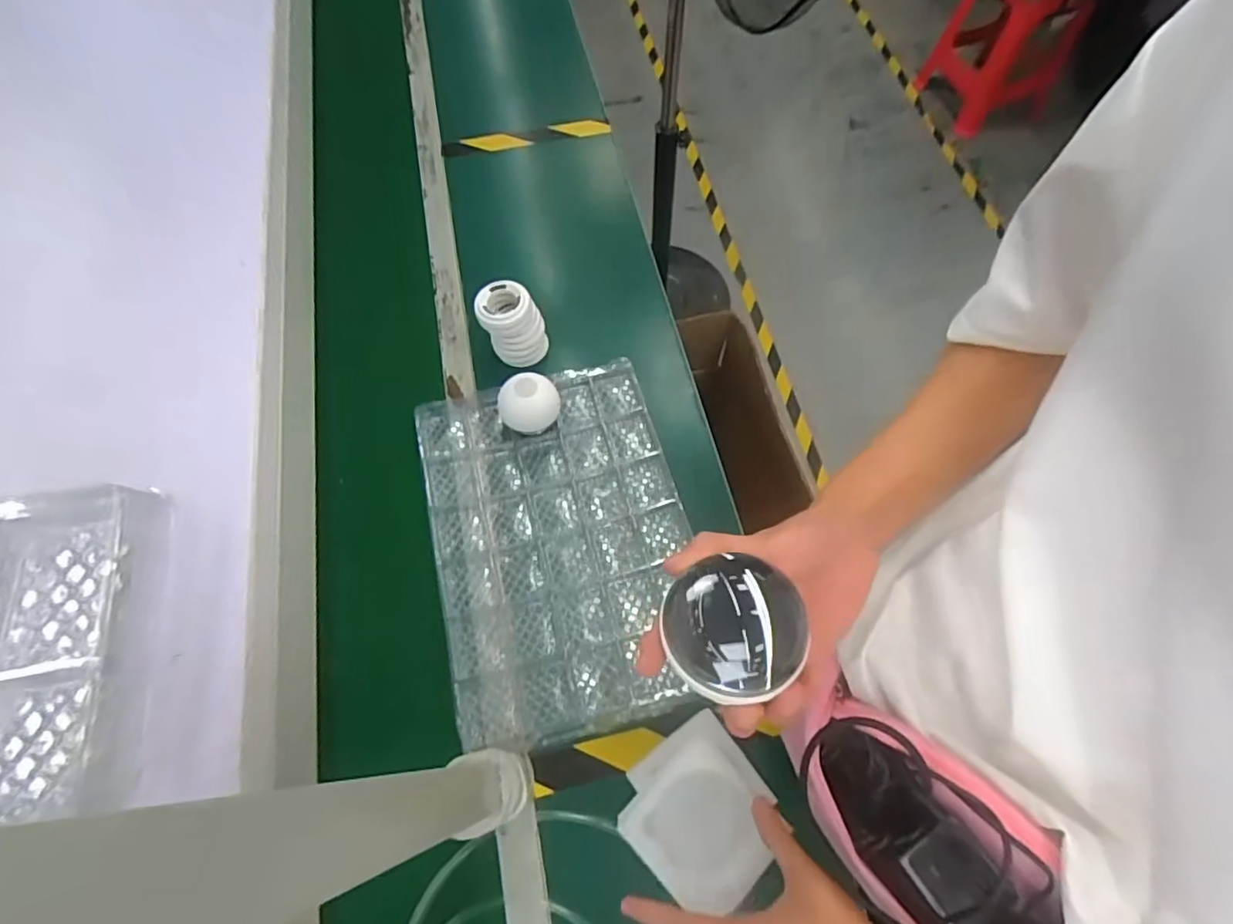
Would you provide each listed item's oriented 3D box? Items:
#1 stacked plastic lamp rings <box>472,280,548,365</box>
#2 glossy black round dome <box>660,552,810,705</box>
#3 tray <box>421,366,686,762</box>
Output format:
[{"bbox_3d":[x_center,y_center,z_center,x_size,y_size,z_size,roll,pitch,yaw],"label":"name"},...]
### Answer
[{"bbox_3d":[-0.143,-0.190,0.837,0.084,0.102,0.065,-17,66,-7],"label":"stacked plastic lamp rings"},{"bbox_3d":[0.063,0.089,0.323,0.072,0.035,0.068,10,65,5],"label":"glossy black round dome"},{"bbox_3d":[-0.071,0.089,0.743,0.304,0.031,0.437,-15,65,-6],"label":"tray"}]

